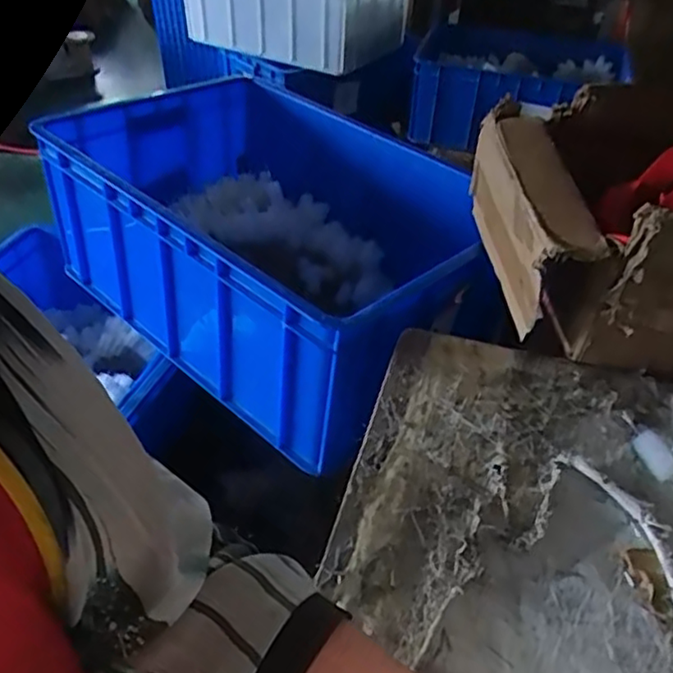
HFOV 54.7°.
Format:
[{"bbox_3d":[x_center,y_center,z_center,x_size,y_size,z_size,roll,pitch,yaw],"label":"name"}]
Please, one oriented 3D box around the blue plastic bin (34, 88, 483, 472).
[{"bbox_3d":[-0.081,-0.155,0.953,0.599,0.230,0.421,33,48,30],"label":"blue plastic bin"}]

